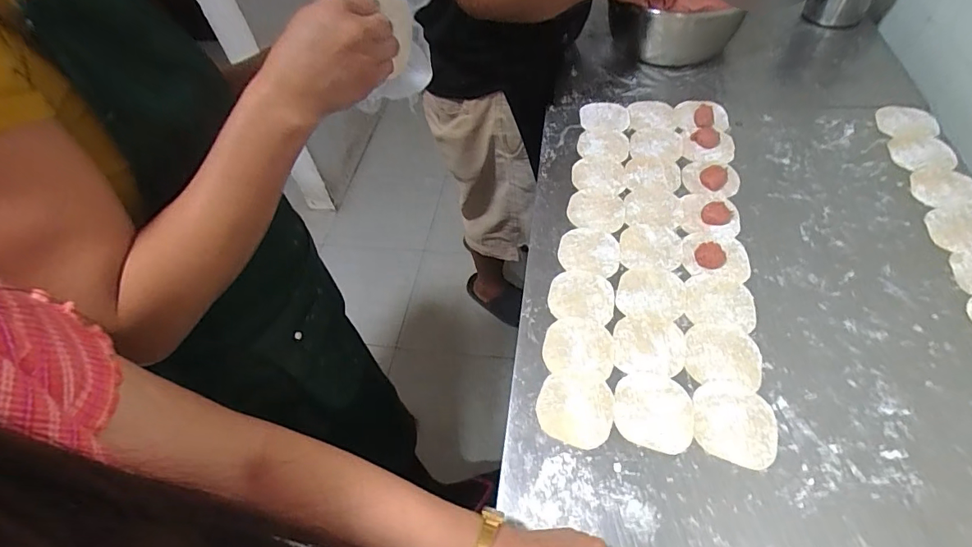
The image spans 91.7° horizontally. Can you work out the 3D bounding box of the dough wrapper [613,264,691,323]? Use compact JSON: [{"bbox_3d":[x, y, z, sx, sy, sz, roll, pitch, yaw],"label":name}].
[{"bbox_3d":[0.209,0.022,0.593,0.084,0.004,0.077,7,55,11],"label":"dough wrapper"}]

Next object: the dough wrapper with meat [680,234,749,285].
[{"bbox_3d":[0.298,-0.027,0.608,0.080,0.019,0.074,9,55,12],"label":"dough wrapper with meat"}]

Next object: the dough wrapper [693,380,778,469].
[{"bbox_3d":[0.257,0.154,0.489,0.079,0.004,0.080,18,58,18],"label":"dough wrapper"}]

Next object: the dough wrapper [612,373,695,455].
[{"bbox_3d":[0.179,0.146,0.504,0.081,0.004,0.081,12,56,14],"label":"dough wrapper"}]

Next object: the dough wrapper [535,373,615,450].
[{"bbox_3d":[0.098,0.146,0.513,0.079,0.004,0.078,14,56,15],"label":"dough wrapper"}]

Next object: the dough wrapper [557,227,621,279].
[{"bbox_3d":[0.140,-0.032,0.639,0.078,0.004,0.075,8,55,11],"label":"dough wrapper"}]

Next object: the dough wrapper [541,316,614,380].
[{"bbox_3d":[0.110,0.086,0.559,0.080,0.004,0.074,3,54,8],"label":"dough wrapper"}]

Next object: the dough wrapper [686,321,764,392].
[{"bbox_3d":[0.269,0.091,0.536,0.080,0.004,0.076,5,55,9],"label":"dough wrapper"}]

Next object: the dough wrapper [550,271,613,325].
[{"bbox_3d":[0.121,0.027,0.599,0.079,0.004,0.075,5,55,9],"label":"dough wrapper"}]

